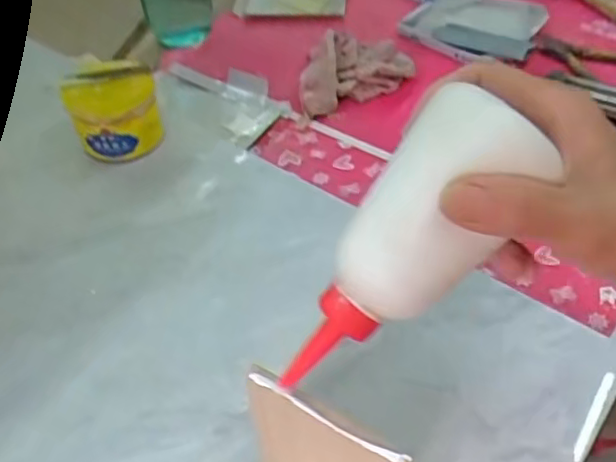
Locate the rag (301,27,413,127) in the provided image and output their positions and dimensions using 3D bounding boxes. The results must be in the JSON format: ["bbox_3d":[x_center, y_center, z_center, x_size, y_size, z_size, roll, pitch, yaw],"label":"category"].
[{"bbox_3d":[0.042,-0.175,0.692,0.133,0.035,0.093,-21,50,-16],"label":"rag"}]

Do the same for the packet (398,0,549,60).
[{"bbox_3d":[0.187,-0.239,0.739,0.145,0.020,0.116,22,52,21],"label":"packet"}]

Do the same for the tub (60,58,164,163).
[{"bbox_3d":[-0.174,-0.107,0.584,0.078,0.072,0.064,-16,49,-12],"label":"tub"}]

